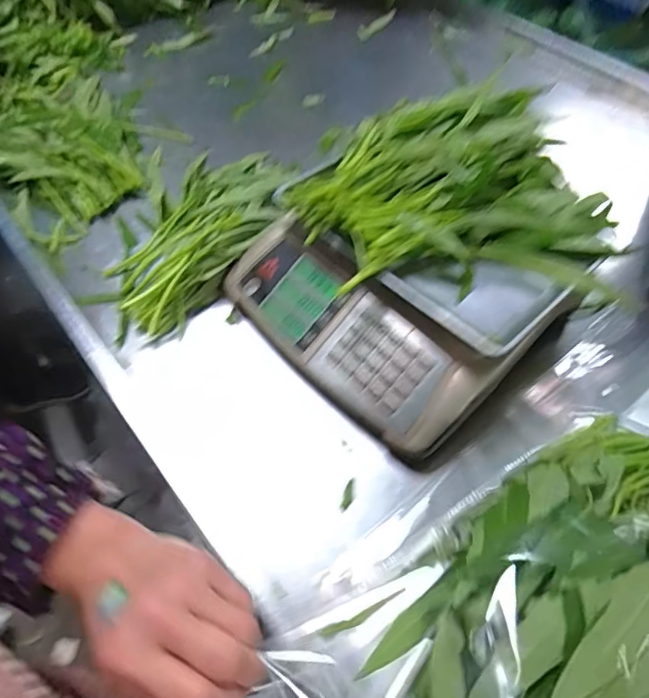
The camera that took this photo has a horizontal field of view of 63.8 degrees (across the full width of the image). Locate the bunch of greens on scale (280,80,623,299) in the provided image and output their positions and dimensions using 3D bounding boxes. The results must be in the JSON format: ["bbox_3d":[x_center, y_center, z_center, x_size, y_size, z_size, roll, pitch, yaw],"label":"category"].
[{"bbox_3d":[0.146,-0.193,0.609,0.356,0.086,0.258,-3,54,-5],"label":"bunch of greens on scale"}]

